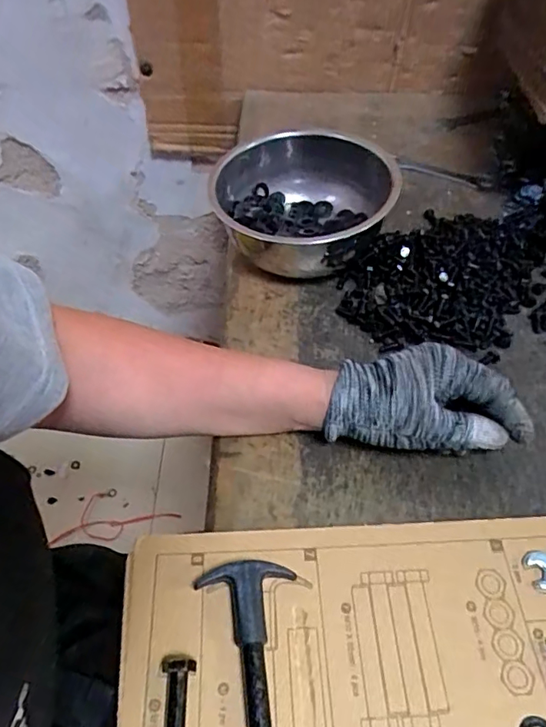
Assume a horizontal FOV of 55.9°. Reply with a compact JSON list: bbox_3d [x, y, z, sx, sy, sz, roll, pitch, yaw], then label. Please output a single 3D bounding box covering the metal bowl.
[{"bbox_3d":[0.027,-0.149,0.486,0.149,0.078,0.173,10,51,5],"label":"metal bowl"}]

